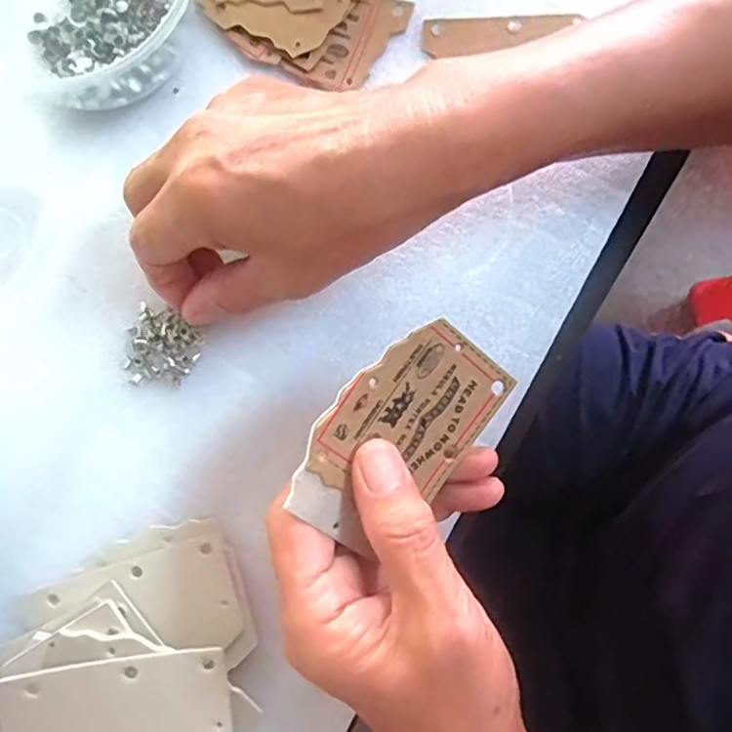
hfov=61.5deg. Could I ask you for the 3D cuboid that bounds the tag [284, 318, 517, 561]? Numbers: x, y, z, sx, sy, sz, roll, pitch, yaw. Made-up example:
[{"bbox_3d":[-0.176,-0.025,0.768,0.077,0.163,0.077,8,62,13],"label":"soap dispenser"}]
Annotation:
[{"bbox_3d":[0.012,0.024,0.216,0.053,0.004,0.082,40,82,-24],"label":"tag"}]

